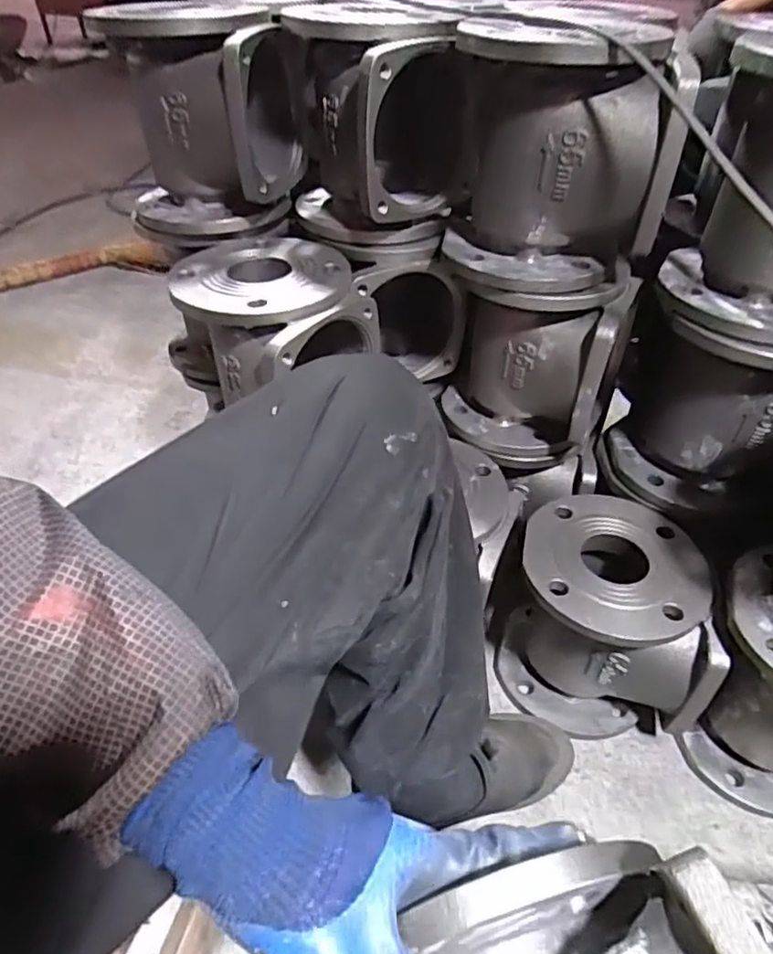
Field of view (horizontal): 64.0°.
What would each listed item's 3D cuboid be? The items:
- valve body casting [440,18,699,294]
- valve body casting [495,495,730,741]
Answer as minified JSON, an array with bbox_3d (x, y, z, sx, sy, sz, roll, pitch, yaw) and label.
[{"bbox_3d":[0.150,-0.296,0.568,0.173,0.201,0.180,-5,42,-5],"label":"valve body casting"},{"bbox_3d":[0.224,0.157,0.666,0.172,0.205,0.178,3,42,4],"label":"valve body casting"}]

